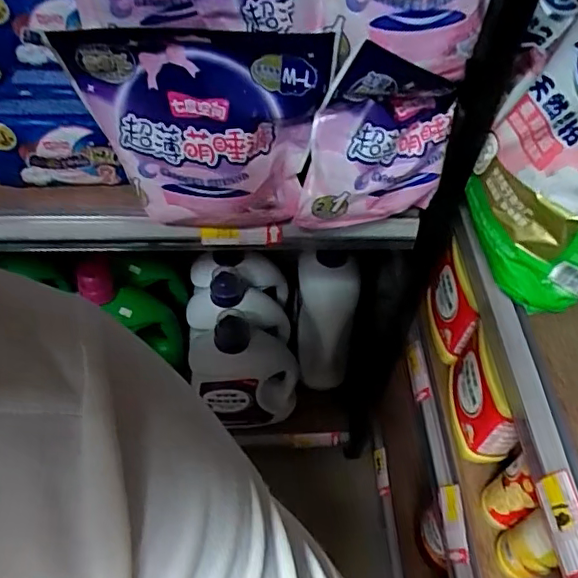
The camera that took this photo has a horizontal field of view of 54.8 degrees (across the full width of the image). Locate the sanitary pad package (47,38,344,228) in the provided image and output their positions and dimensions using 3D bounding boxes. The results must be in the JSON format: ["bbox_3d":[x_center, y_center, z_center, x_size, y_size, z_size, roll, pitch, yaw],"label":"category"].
[{"bbox_3d":[-0.088,-0.145,0.543,0.226,0.212,0.048,0,51,-5],"label":"sanitary pad package"}]

